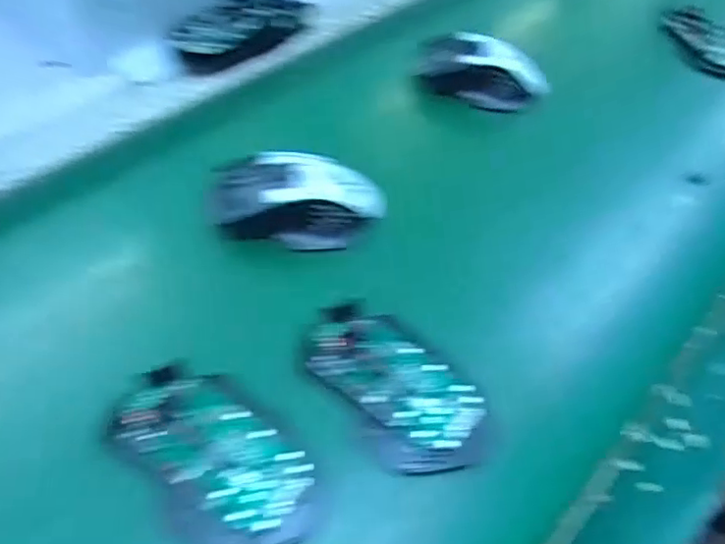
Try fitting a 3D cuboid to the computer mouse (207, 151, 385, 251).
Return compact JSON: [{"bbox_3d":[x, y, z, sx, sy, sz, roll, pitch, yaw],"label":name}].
[{"bbox_3d":[-0.047,-0.046,0.429,0.119,0.051,0.072,-3,51,-8],"label":"computer mouse"}]

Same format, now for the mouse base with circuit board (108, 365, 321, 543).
[{"bbox_3d":[-0.077,0.094,0.319,0.067,0.017,0.114,-35,62,-26],"label":"mouse base with circuit board"}]

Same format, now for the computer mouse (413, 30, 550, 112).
[{"bbox_3d":[0.106,-0.179,0.551,0.112,0.047,0.053,5,53,0],"label":"computer mouse"}]

